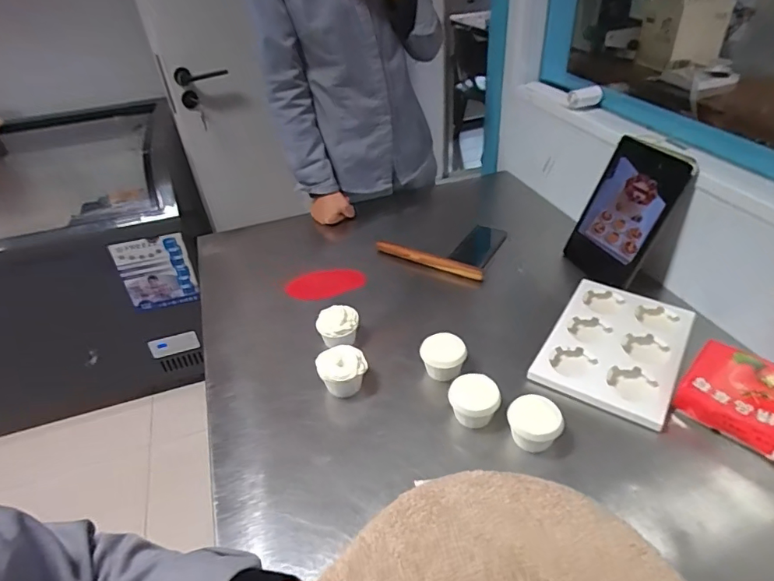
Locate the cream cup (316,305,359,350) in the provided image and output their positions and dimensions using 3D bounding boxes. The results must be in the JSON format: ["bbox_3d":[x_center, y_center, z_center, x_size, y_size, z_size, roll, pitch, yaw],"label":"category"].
[{"bbox_3d":[-0.079,0.065,0.797,0.066,0.060,0.065,-3,37,2],"label":"cream cup"}]

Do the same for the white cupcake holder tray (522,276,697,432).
[{"bbox_3d":[0.354,0.085,0.753,0.181,0.031,0.253,20,44,29],"label":"white cupcake holder tray"}]

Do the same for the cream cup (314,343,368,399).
[{"bbox_3d":[-0.065,0.121,0.718,0.069,0.062,0.062,-12,38,-10],"label":"cream cup"}]

